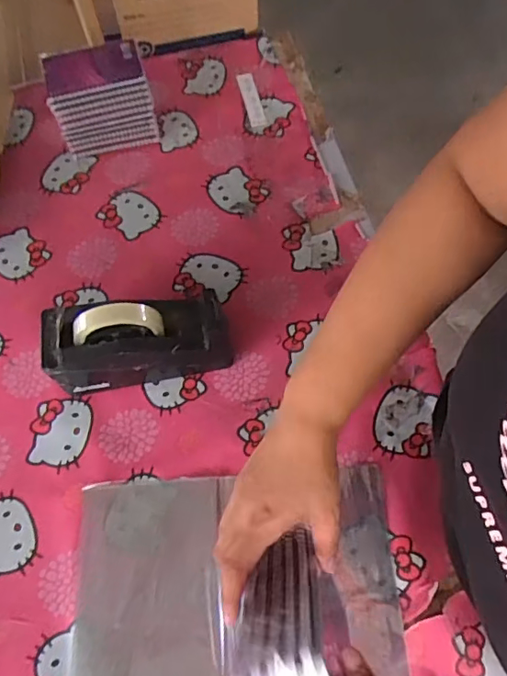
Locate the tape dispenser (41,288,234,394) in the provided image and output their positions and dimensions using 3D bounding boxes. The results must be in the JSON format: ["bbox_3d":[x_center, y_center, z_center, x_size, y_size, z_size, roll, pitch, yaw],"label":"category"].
[{"bbox_3d":[-0.130,0.002,0.591,0.200,0.119,0.077,-10,66,-3],"label":"tape dispenser"}]

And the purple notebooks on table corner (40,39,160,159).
[{"bbox_3d":[-0.218,-0.345,0.747,0.135,0.123,0.096,-15,66,-5],"label":"purple notebooks on table corner"}]

